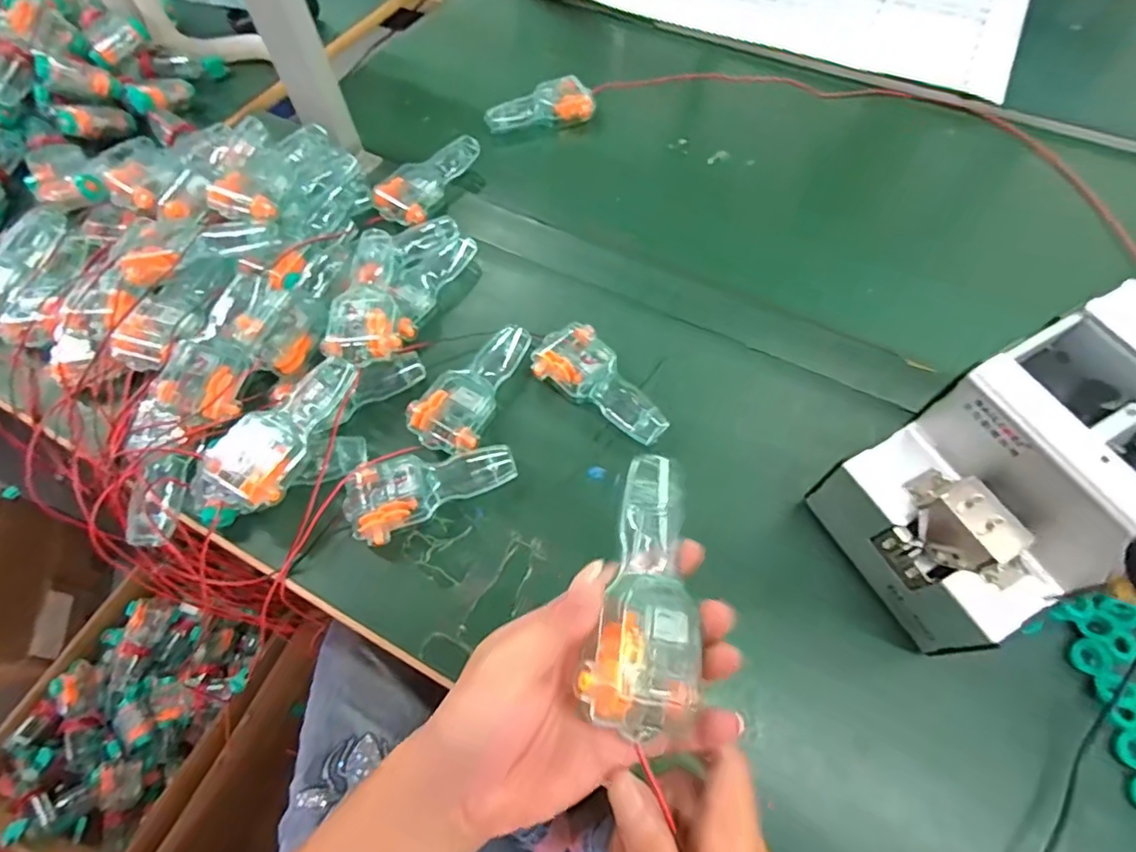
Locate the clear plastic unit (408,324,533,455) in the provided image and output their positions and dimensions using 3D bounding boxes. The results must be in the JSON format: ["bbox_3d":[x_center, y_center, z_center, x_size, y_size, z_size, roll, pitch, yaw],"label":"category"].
[{"bbox_3d":[-0.079,-0.035,0.462,0.056,0.027,0.124,19,63,10],"label":"clear plastic unit"}]

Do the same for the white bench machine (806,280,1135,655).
[{"bbox_3d":[0.277,0.036,0.349,0.175,0.162,0.125,-27,64,-14],"label":"white bench machine"}]

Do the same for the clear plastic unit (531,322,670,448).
[{"bbox_3d":[0.031,-0.037,0.463,0.126,0.031,0.060,33,66,17],"label":"clear plastic unit"}]

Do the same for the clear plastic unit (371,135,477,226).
[{"bbox_3d":[-0.143,-0.252,0.564,0.055,0.021,0.120,26,64,14],"label":"clear plastic unit"}]

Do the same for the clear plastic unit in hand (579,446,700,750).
[{"bbox_3d":[0.039,0.077,0.266,0.050,0.040,0.125,7,65,4],"label":"clear plastic unit in hand"}]

